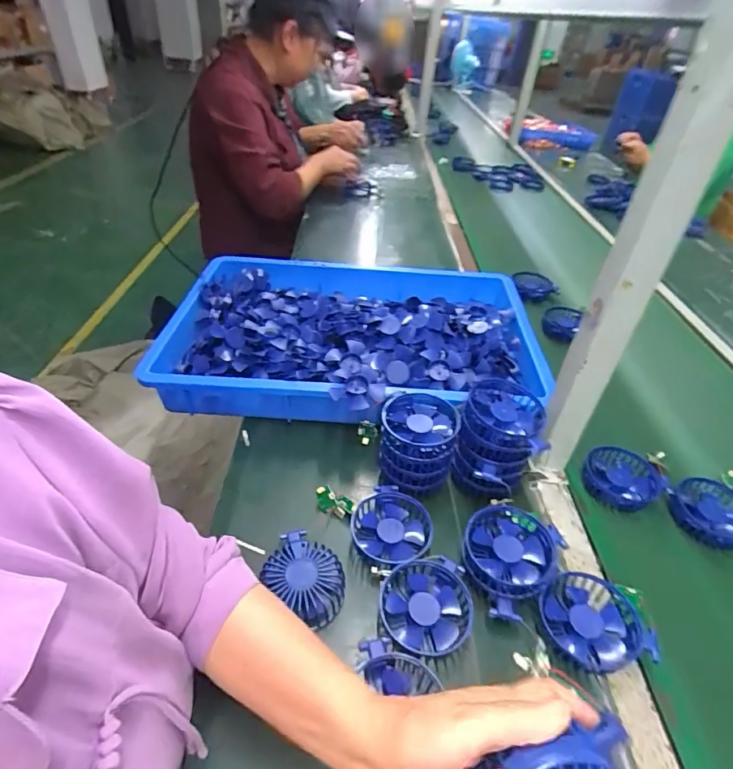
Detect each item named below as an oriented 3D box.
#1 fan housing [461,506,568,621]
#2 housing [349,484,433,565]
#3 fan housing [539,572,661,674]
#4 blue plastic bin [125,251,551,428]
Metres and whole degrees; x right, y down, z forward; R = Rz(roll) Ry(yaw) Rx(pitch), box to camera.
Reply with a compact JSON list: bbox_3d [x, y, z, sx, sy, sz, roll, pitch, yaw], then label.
[{"bbox_3d":[0.147,0.179,0.482,0.094,0.033,0.104,32,47,28],"label":"fan housing"},{"bbox_3d":[0.027,0.164,0.519,0.091,0.032,0.082,32,47,31],"label":"housing"},{"bbox_3d":[0.219,0.234,0.449,0.098,0.035,0.085,0,40,-7],"label":"fan housing"},{"bbox_3d":[-0.015,-0.077,0.760,0.555,0.133,0.385,8,40,2],"label":"blue plastic bin"}]

